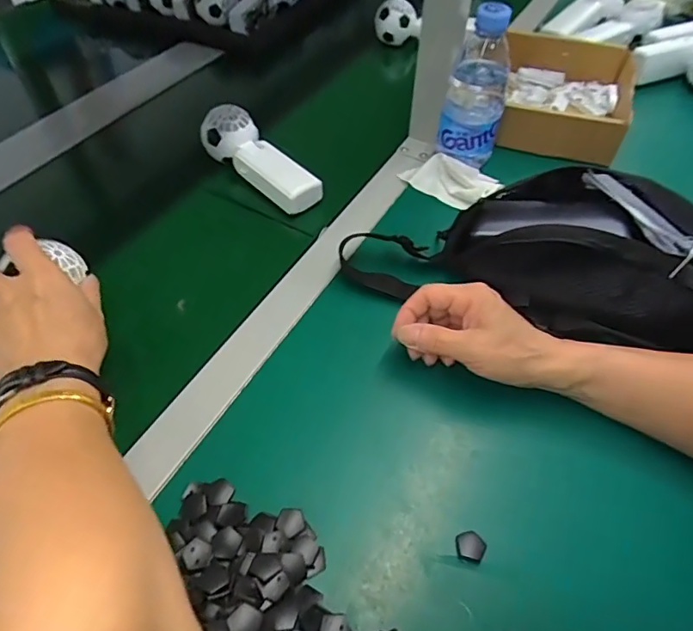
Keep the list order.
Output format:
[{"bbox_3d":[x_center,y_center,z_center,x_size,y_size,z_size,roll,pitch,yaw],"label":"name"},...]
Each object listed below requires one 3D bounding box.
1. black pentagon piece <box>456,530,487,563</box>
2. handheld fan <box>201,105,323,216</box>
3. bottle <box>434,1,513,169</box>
[{"bbox_3d":[0.082,0.152,0.325,0.020,0.005,0.020,0,51,1],"label":"black pentagon piece"},{"bbox_3d":[-0.093,-0.170,0.546,0.160,0.067,0.048,37,61,26],"label":"handheld fan"},{"bbox_3d":[0.138,-0.237,0.529,0.064,0.165,0.069,12,53,11],"label":"bottle"}]

